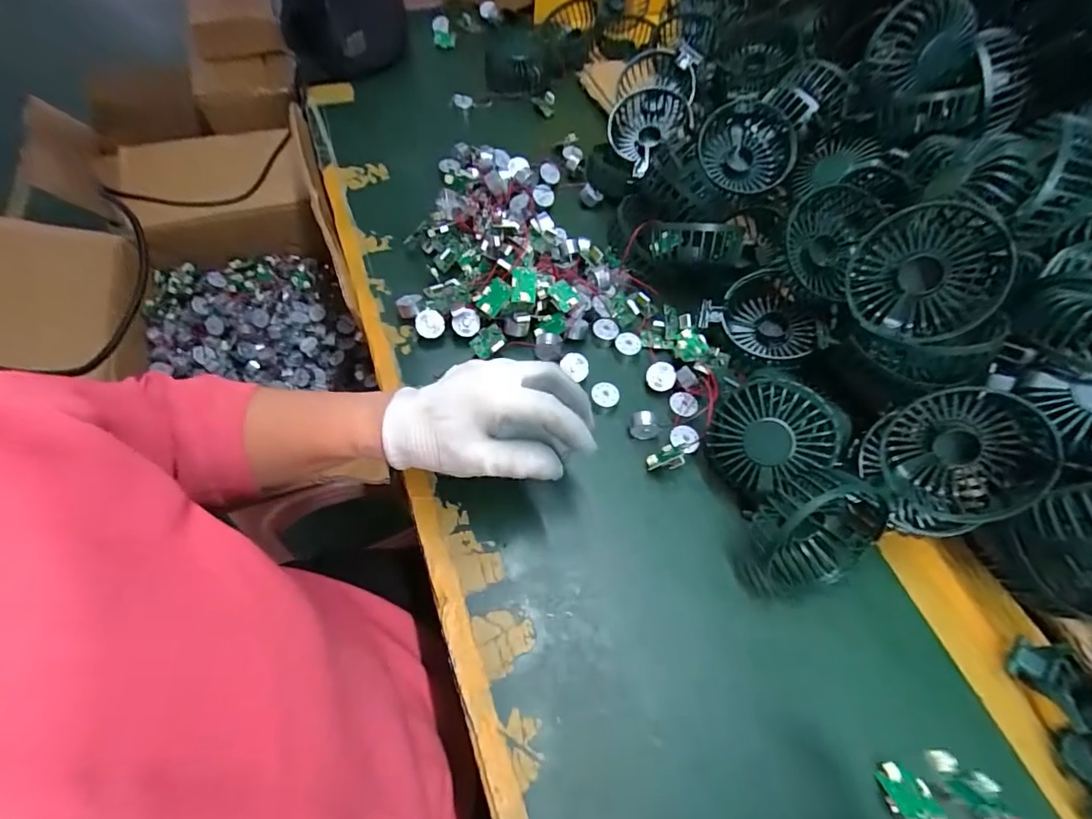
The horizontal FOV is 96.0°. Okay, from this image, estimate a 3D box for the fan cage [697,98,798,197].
[{"bbox_3d":[0.196,-0.250,0.468,0.091,0.040,0.082,-24,101,-1],"label":"fan cage"}]

